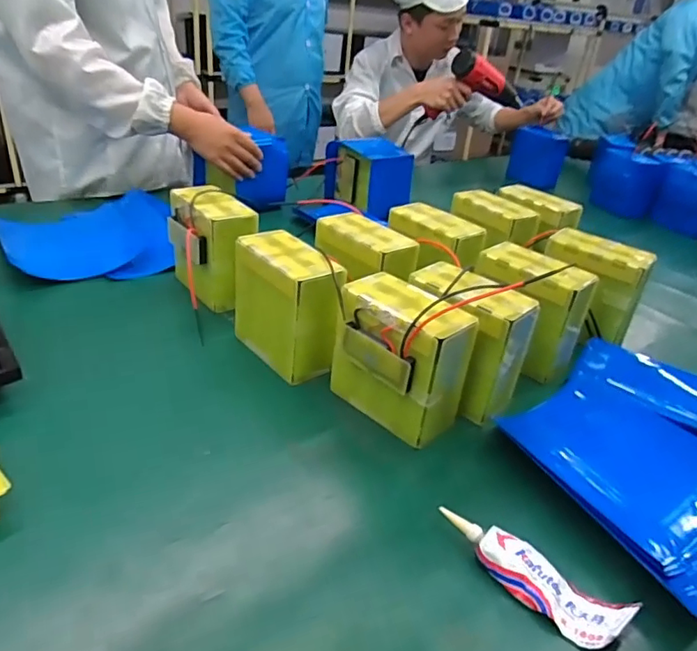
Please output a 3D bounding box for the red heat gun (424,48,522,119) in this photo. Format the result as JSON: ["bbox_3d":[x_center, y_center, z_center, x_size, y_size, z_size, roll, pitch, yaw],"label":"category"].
[{"bbox_3d":[0.357,-0.604,1.495,0.239,0.181,0.103,19,23,-30],"label":"red heat gun"}]

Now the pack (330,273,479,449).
[{"bbox_3d":[0.055,0.034,0.617,0.139,0.146,0.087,28,37,31],"label":"pack"}]

